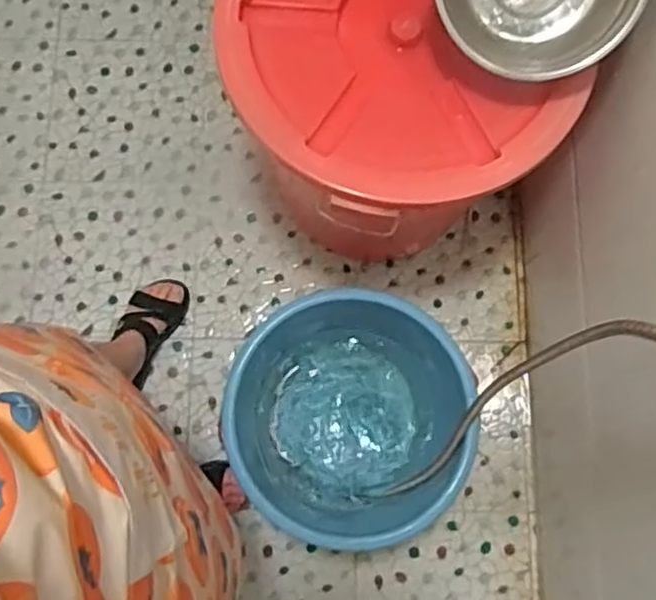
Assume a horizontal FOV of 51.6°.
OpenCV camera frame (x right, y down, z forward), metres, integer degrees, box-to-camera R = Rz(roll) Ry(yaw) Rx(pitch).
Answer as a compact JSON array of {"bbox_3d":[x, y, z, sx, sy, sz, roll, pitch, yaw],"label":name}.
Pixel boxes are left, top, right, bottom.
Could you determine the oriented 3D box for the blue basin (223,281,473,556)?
[{"bbox_3d":[0.032,0.180,1.056,0.336,0.308,0.324,0,80,0],"label":"blue basin"}]

